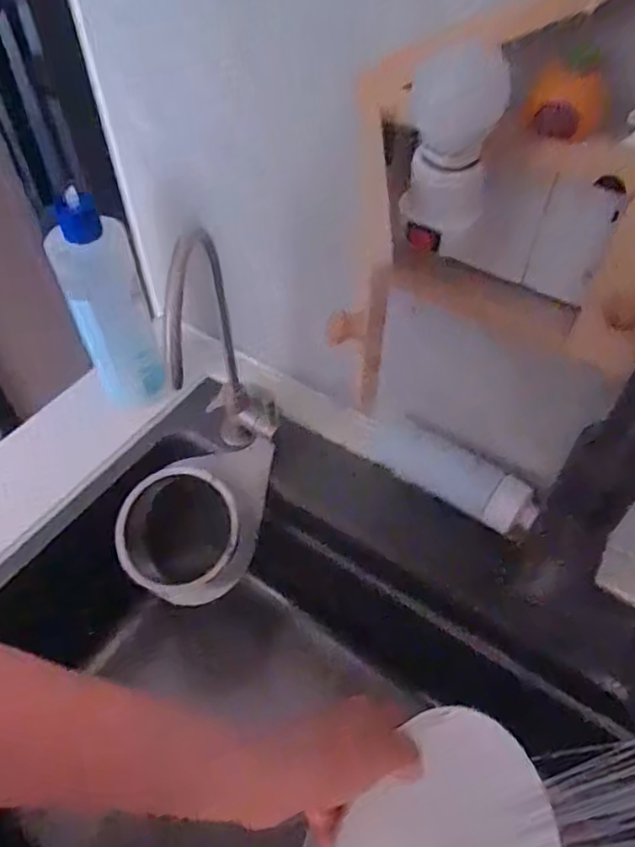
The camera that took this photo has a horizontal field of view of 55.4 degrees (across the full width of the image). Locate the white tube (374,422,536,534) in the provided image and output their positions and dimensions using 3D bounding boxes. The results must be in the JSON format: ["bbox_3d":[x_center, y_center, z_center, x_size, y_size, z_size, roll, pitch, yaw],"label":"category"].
[{"bbox_3d":[0.114,0.046,0.528,0.155,0.055,0.032,34,59,24],"label":"white tube"}]

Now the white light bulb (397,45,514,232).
[{"bbox_3d":[0.067,-0.144,0.306,0.046,0.077,0.045,15,53,12],"label":"white light bulb"}]

